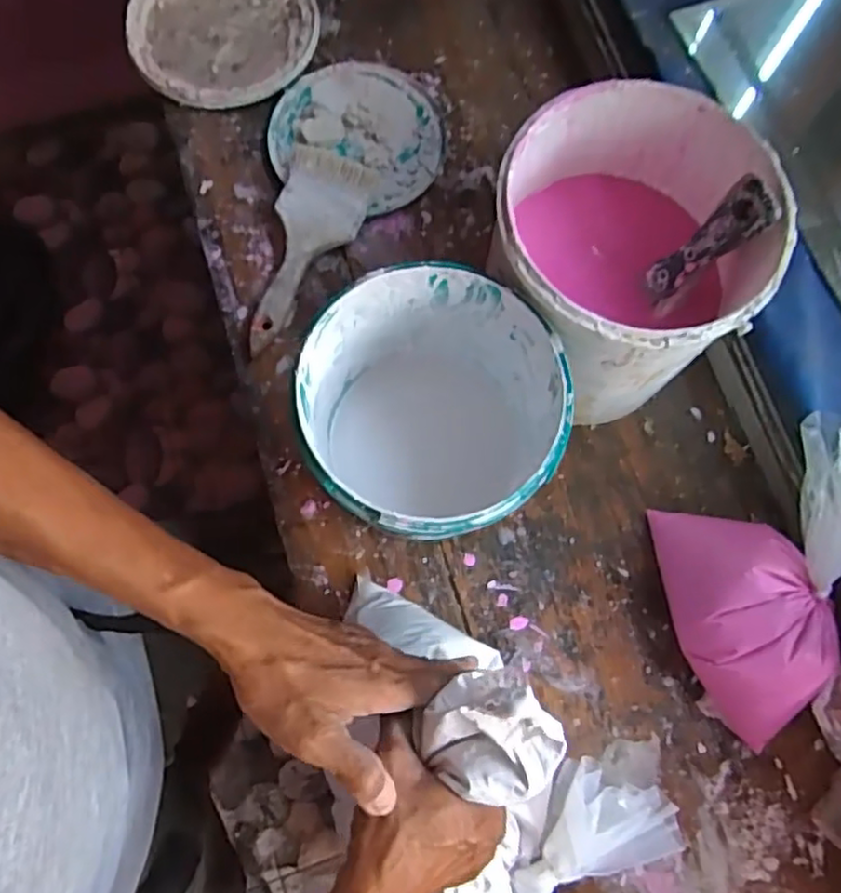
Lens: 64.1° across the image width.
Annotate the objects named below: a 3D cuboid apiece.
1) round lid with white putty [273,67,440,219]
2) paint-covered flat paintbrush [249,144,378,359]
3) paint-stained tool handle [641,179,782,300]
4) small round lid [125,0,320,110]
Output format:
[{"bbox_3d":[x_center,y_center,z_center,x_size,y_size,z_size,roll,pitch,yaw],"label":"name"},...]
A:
[{"bbox_3d":[-0.056,-0.297,0.625,0.157,0.017,0.148,0,76,0],"label":"round lid with white putty"},{"bbox_3d":[-0.097,-0.171,0.590,0.074,0.025,0.190,13,76,3],"label":"paint-covered flat paintbrush"},{"bbox_3d":[0.189,-0.134,0.448,0.011,0.102,0.029,-12,75,-29],"label":"paint-stained tool handle"},{"bbox_3d":[-0.192,-0.415,0.652,0.175,0.009,0.182,0,76,0],"label":"small round lid"}]

